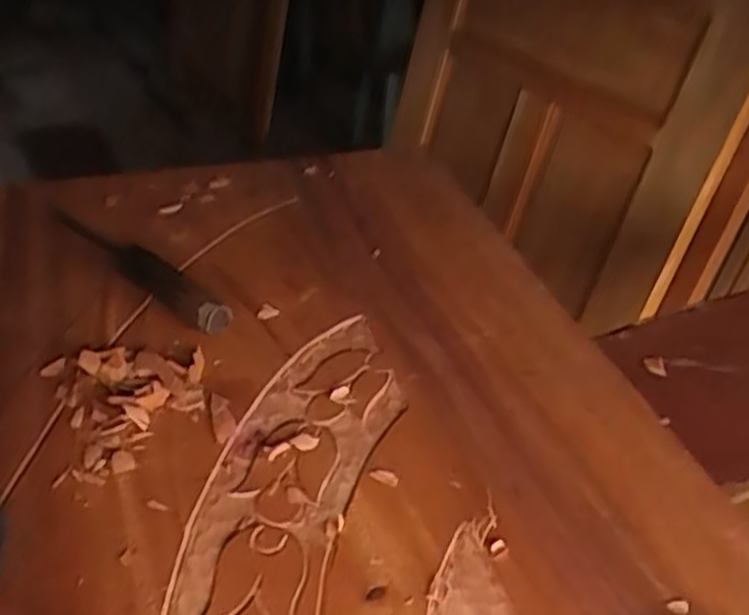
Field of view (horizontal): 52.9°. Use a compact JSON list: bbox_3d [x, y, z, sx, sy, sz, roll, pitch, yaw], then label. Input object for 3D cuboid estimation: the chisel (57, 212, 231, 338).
[{"bbox_3d":[-0.219,-0.039,0.679,0.245,0.028,0.024,28,44,29],"label":"chisel"}]

